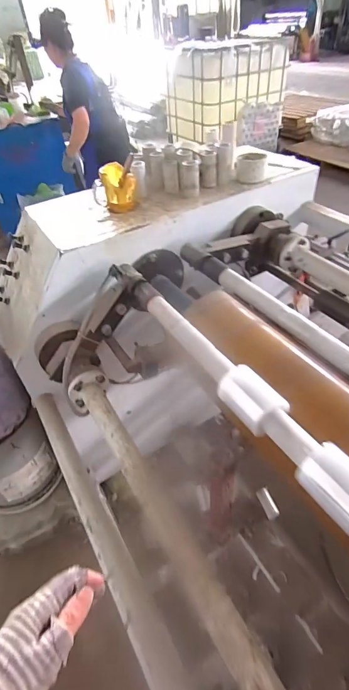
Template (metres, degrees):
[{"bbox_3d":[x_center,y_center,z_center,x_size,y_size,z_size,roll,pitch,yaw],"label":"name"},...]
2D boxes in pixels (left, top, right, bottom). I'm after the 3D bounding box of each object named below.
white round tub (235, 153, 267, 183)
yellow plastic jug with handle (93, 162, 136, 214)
[{"bbox_3d":[0.215,-0.497,0.984,0.085,0.059,0.080,-3,43,3],"label":"white round tub"},{"bbox_3d":[-0.153,-0.397,0.901,0.103,0.095,0.084,-10,44,-5],"label":"yellow plastic jug with handle"}]

